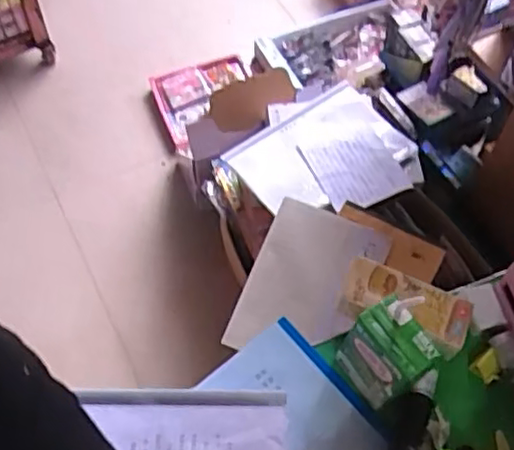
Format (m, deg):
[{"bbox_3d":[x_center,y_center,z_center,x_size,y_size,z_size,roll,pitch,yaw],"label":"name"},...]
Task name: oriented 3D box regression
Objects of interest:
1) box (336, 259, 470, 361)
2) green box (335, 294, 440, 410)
[{"bbox_3d":[0.137,0.074,0.603,0.113,0.024,0.051,20,61,9],"label":"box"},{"bbox_3d":[0.107,0.112,0.557,0.047,0.106,0.070,-30,65,-18],"label":"green box"}]

